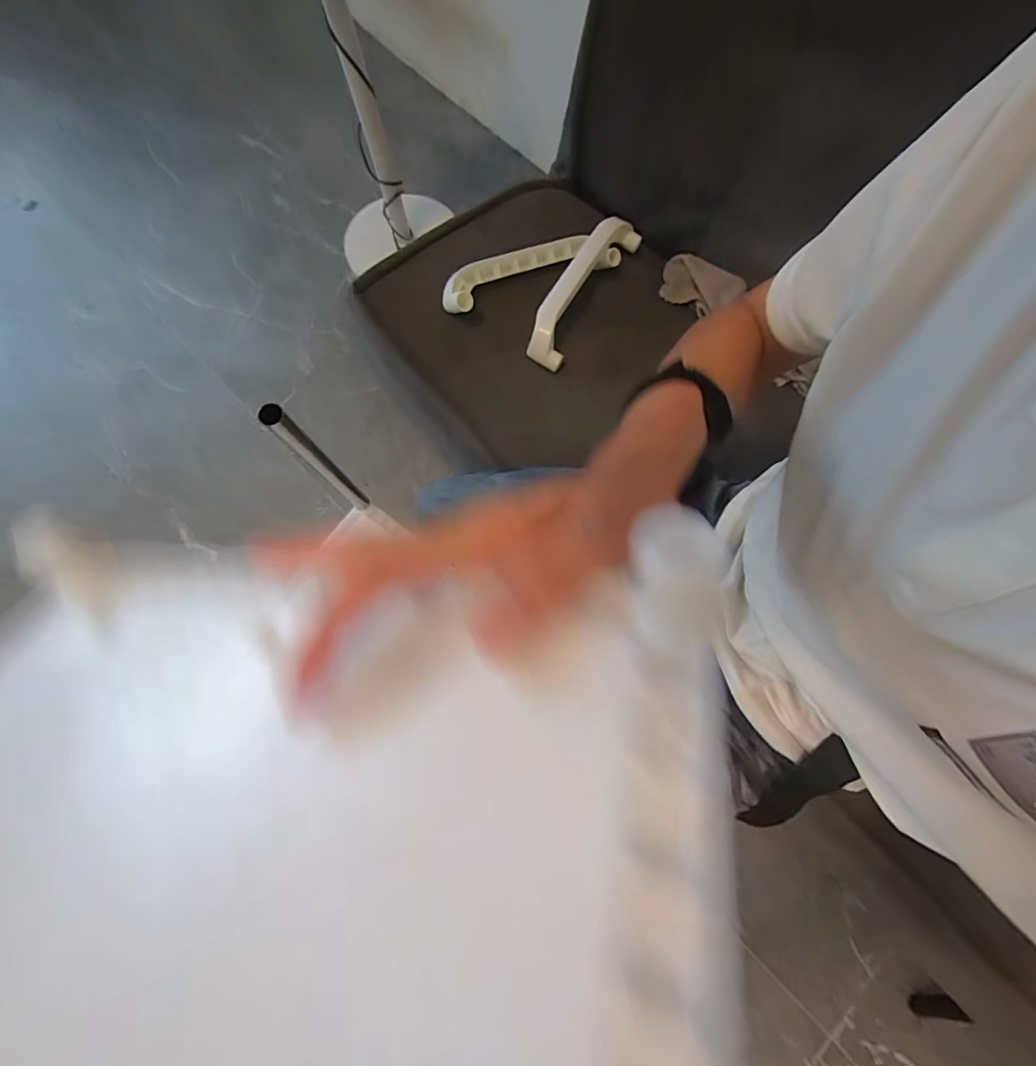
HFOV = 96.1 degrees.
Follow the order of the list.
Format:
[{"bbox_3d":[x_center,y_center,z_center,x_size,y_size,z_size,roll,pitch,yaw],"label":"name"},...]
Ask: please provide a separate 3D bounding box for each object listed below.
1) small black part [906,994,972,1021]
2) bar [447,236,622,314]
[{"bbox_3d":[0.688,0.781,0.767,0.042,0.081,0.015,44,41,10],"label":"small black part"},{"bbox_3d":[0.024,-0.408,0.722,0.308,0.041,0.078,-27,78,-19],"label":"bar"}]

